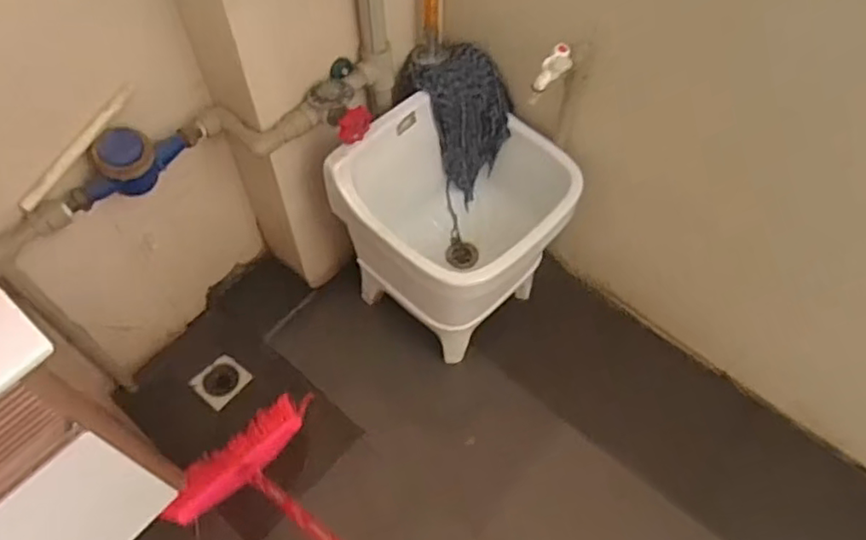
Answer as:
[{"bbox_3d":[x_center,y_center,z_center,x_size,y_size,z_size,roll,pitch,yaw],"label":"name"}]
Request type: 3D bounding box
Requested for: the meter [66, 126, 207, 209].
[{"bbox_3d":[-0.452,-0.171,0.966,0.072,0.090,0.218,37,64,20],"label":"meter"}]

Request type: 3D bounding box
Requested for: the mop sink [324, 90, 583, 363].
[{"bbox_3d":[0.057,-0.079,1.264,0.350,0.418,0.362,37,64,20],"label":"mop sink"}]

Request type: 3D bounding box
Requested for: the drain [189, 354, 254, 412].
[{"bbox_3d":[-0.468,0.246,1.396,0.092,0.015,0.105,41,74,9],"label":"drain"}]

